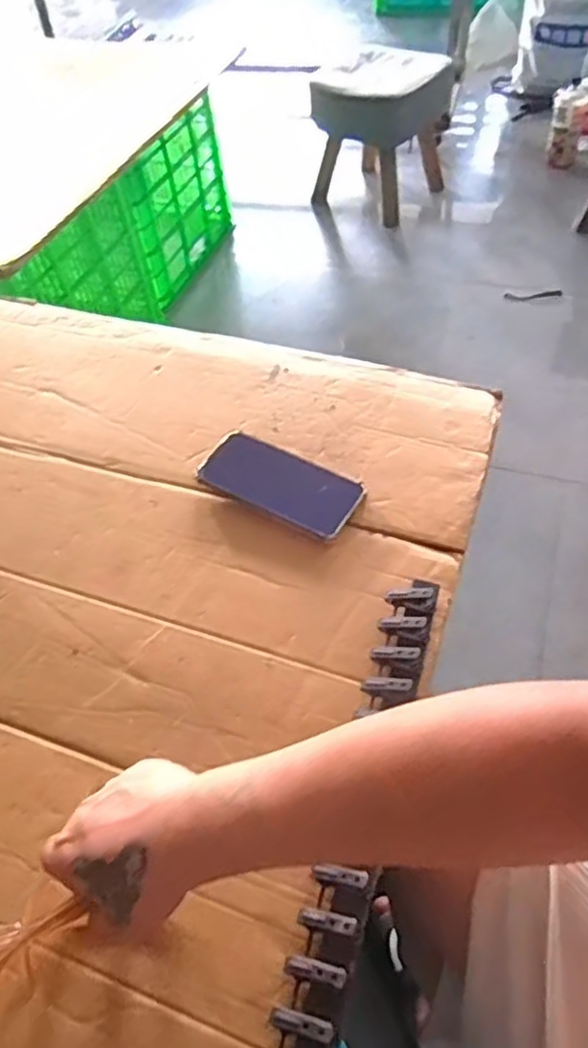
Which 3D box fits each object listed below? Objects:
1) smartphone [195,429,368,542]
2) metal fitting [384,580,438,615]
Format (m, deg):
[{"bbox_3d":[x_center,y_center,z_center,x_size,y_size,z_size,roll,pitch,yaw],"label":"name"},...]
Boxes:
[{"bbox_3d":[-0.014,-0.041,0.674,0.155,0.012,0.069,26,70,18],"label":"smartphone"},{"bbox_3d":[0.101,0.054,0.589,0.041,0.023,0.035,14,55,16],"label":"metal fitting"}]

